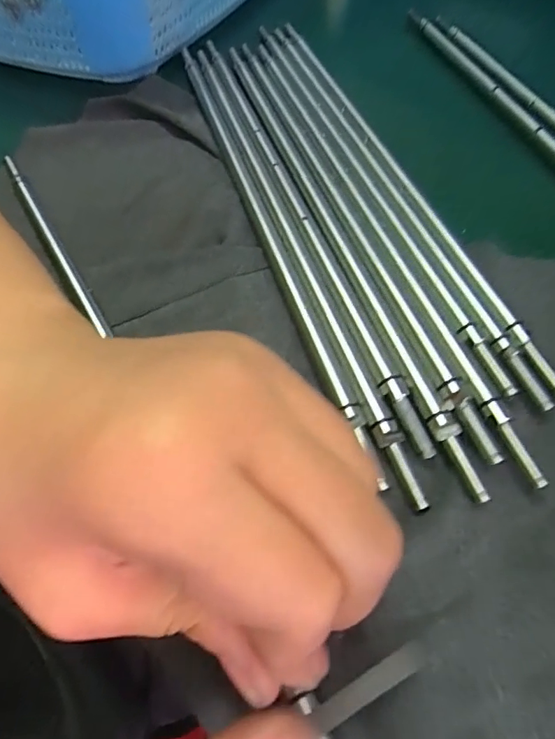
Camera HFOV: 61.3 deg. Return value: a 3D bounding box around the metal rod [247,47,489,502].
[{"bbox_3d":[0.020,-0.070,0.194,0.008,0.004,0.260,-15,59,-5],"label":"metal rod"}]

